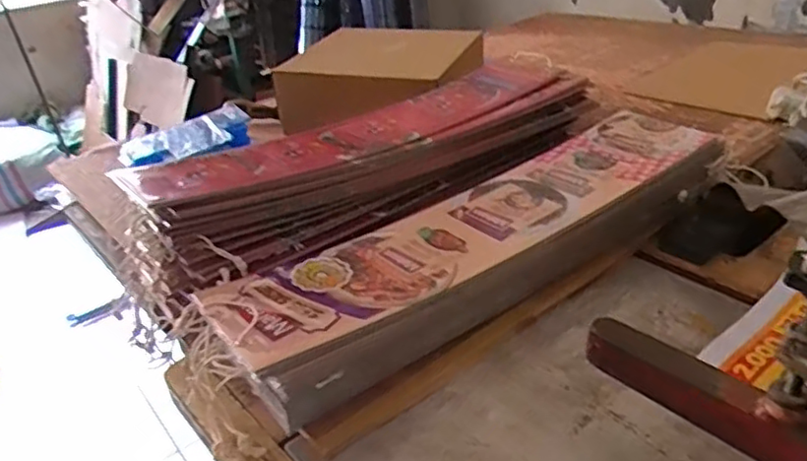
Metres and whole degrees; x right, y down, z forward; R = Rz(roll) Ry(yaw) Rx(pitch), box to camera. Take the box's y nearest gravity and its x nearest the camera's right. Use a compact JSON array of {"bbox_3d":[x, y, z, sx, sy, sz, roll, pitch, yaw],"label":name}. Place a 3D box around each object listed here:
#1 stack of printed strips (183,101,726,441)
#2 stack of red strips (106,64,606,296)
[{"bbox_3d":[0.088,0.010,0.636,0.545,0.079,0.137,-23,35,-27],"label":"stack of printed strips"},{"bbox_3d":[-0.020,-0.096,0.739,0.540,0.092,0.169,-24,35,-27],"label":"stack of red strips"}]

